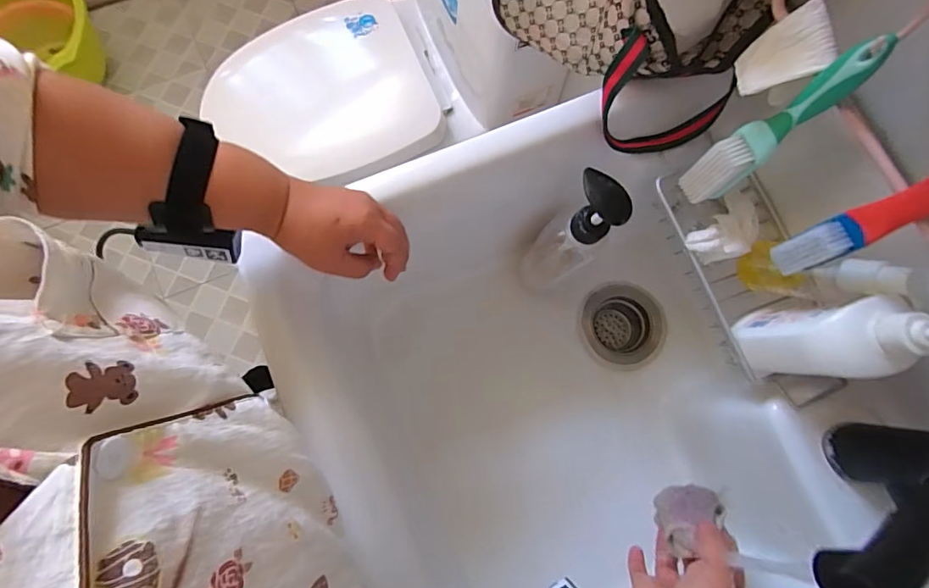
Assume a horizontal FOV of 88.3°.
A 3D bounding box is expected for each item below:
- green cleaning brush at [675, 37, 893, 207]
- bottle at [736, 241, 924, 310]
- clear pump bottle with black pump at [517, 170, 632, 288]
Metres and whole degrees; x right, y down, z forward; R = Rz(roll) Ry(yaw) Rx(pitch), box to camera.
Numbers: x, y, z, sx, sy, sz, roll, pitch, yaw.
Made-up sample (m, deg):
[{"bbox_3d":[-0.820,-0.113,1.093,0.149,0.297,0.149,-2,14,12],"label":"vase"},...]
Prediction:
[{"bbox_3d":[0.237,-0.125,0.378,0.051,0.173,0.033,-5,78,-3],"label":"green cleaning brush"},{"bbox_3d":[0.316,-0.017,0.431,0.040,0.142,0.040,42,78,-28],"label":"bottle"},{"bbox_3d":[0.111,-0.055,0.513,0.055,0.221,0.058,0,77,-1],"label":"clear pump bottle with black pump"}]

